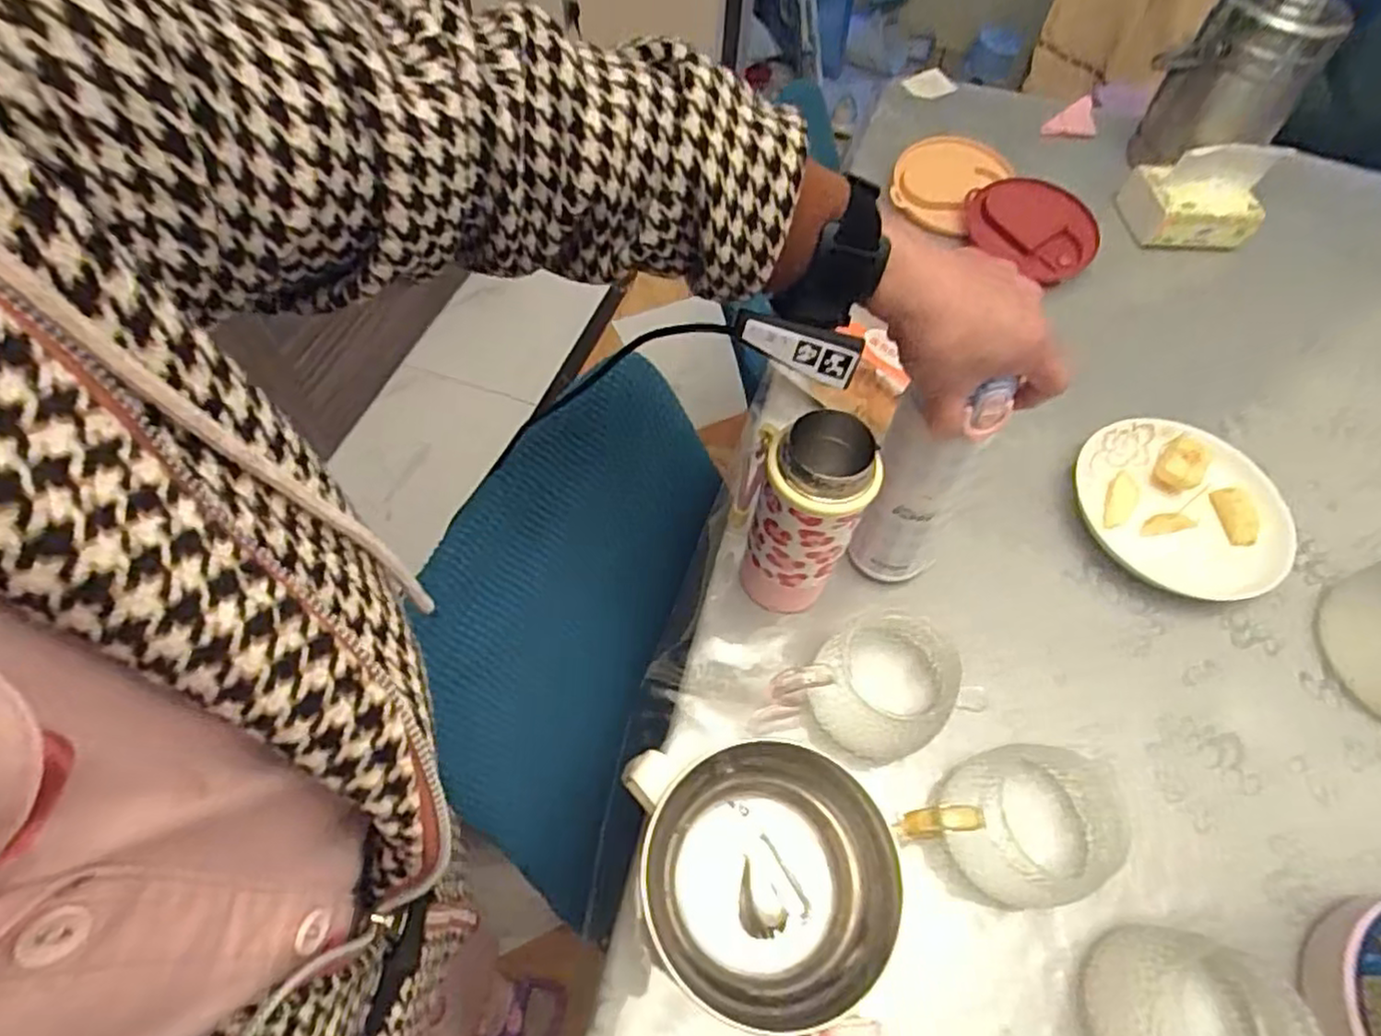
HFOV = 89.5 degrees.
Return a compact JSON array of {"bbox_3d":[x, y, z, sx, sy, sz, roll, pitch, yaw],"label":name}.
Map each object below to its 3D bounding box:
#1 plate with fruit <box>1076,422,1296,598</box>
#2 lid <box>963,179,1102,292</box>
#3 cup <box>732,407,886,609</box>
[{"bbox_3d":[0.437,-0.013,0.622,0.176,0.037,0.165,2,59,-3],"label":"plate with fruit"},{"bbox_3d":[0.393,-0.345,0.809,0.105,0.027,0.160,-49,64,11],"label":"lid"},{"bbox_3d":[0.075,0.005,0.504,0.080,0.179,0.067,5,59,-1],"label":"cup"}]

